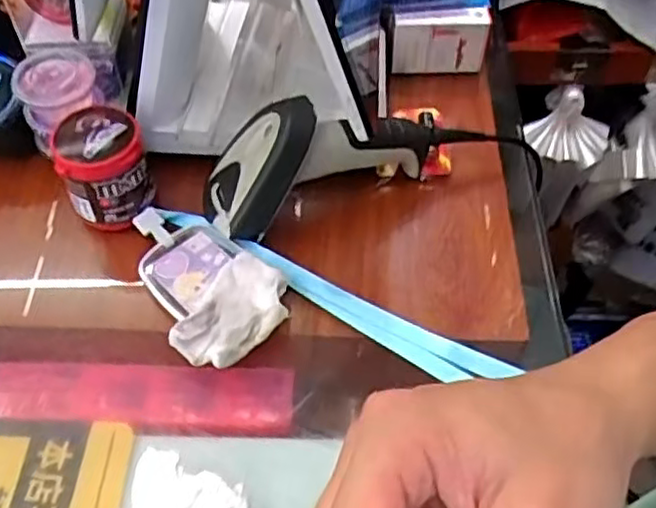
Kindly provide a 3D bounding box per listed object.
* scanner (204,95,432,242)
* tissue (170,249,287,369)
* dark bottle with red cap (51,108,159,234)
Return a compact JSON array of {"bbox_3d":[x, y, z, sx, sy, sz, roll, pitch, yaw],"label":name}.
[{"bbox_3d":[-0.009,-0.083,0.549,0.177,0.103,0.064,-25,57,-18],"label":"scanner"},{"bbox_3d":[-0.065,0.043,0.495,0.066,0.027,0.085,15,54,10],"label":"tissue"},{"bbox_3d":[-0.172,-0.067,0.546,0.063,0.077,0.061,0,53,-1],"label":"dark bottle with red cap"}]

